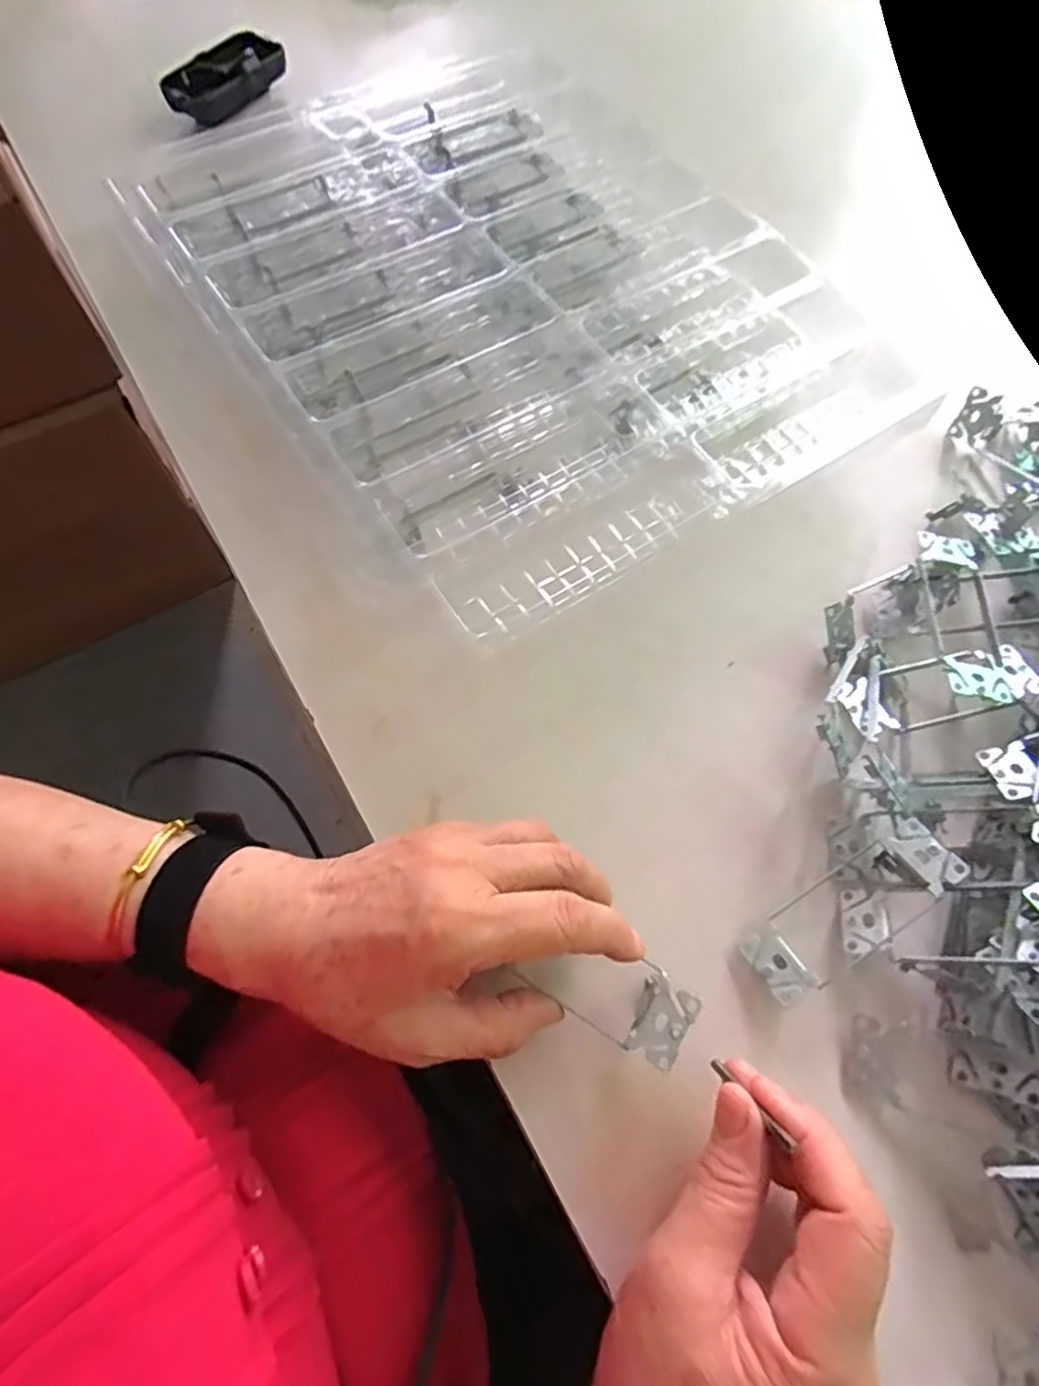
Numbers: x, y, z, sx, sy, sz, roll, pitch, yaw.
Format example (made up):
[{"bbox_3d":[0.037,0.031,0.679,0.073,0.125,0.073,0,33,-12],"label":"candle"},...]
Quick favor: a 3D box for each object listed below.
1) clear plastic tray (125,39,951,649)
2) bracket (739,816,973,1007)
[{"bbox_3d":[-0.015,-0.284,0.457,0.354,0.060,0.488,-31,71,-14],"label":"clear plastic tray"},{"bbox_3d":[0.155,0.103,0.311,0.105,0.013,0.038,-33,56,-3],"label":"bracket"}]

